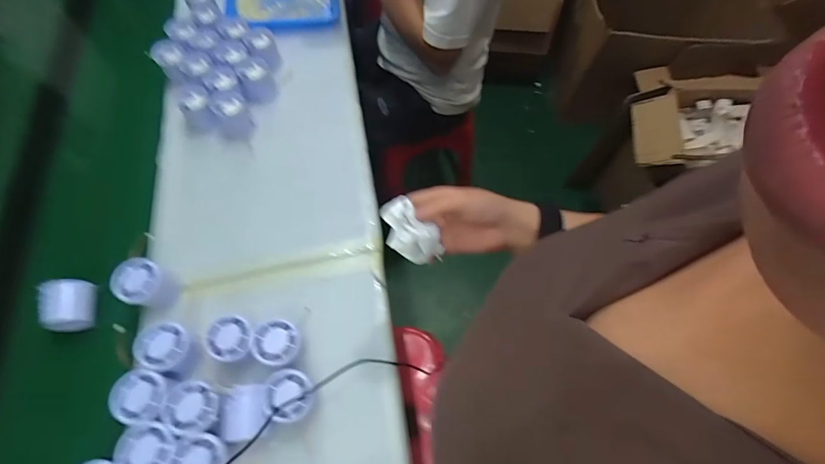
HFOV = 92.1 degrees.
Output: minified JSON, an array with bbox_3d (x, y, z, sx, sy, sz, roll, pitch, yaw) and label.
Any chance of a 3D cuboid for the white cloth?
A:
[{"bbox_3d":[0.000,0.003,0.359,0.055,0.039,0.039,31,68,12],"label":"white cloth"}]

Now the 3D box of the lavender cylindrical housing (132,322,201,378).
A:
[{"bbox_3d":[-0.300,0.145,0.493,0.055,0.055,0.053,1,65,-1],"label":"lavender cylindrical housing"}]

